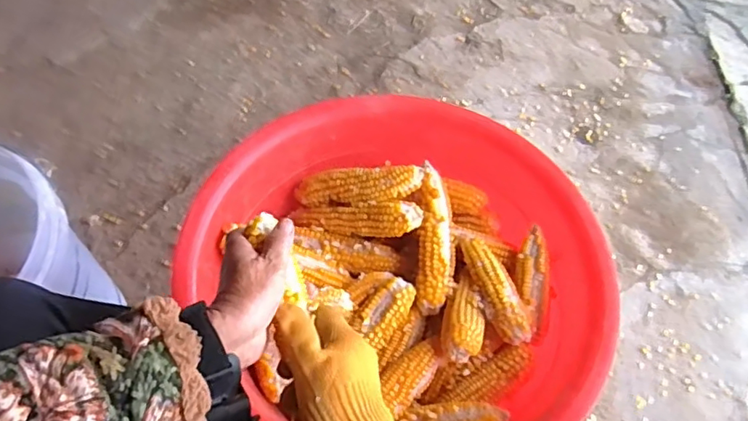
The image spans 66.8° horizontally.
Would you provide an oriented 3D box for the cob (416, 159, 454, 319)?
[{"bbox_3d":[0.074,0.030,0.675,0.040,0.042,0.175,6,58,-1],"label":"cob"}]

